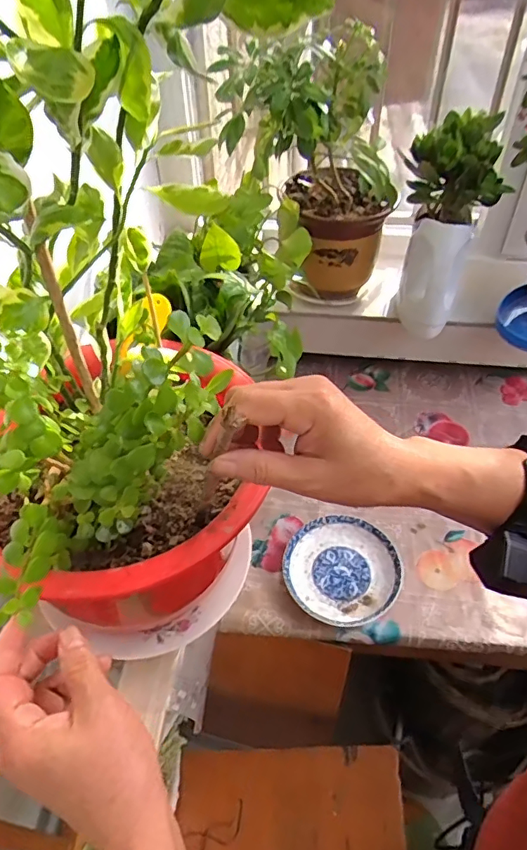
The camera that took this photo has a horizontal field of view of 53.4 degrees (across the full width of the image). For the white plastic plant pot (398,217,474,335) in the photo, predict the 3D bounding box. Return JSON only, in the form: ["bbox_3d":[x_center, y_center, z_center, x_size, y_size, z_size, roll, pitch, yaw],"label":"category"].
[{"bbox_3d":[0.265,-0.234,0.832,0.084,0.189,0.064,15,50,15],"label":"white plastic plant pot"}]

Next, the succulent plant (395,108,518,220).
[{"bbox_3d":[0.281,-0.376,0.776,0.138,0.132,0.119,9,48,10],"label":"succulent plant"}]

